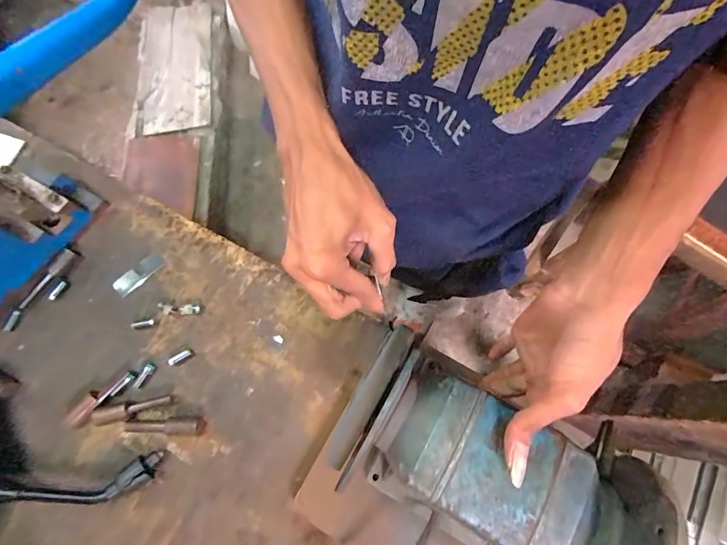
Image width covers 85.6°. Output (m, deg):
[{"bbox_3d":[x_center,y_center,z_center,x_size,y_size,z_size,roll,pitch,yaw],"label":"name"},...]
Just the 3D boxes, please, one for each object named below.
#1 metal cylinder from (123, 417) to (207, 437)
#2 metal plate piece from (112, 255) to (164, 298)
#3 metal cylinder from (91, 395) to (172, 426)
[{"bbox_3d":[-0.212,0.165,0.421,0.080,0.025,0.019,2,70,0],"label":"metal cylinder"},{"bbox_3d":[-0.280,0.002,0.487,0.025,0.004,0.062,43,75,13],"label":"metal plate piece"},{"bbox_3d":[-0.253,0.151,0.430,0.081,0.022,0.018,-11,71,-5],"label":"metal cylinder"}]

